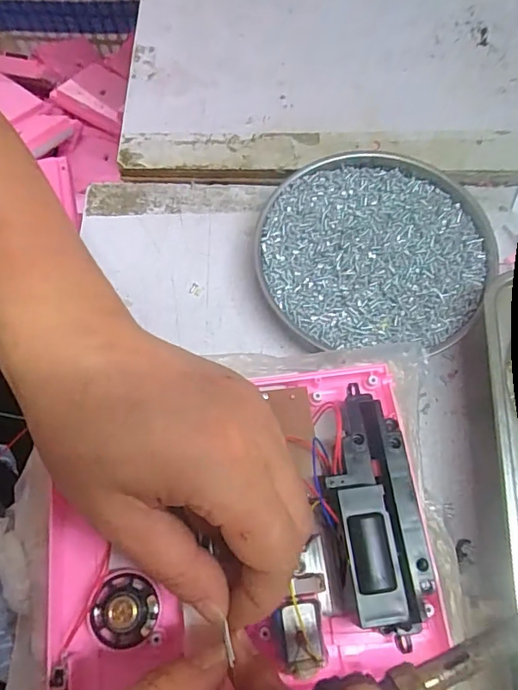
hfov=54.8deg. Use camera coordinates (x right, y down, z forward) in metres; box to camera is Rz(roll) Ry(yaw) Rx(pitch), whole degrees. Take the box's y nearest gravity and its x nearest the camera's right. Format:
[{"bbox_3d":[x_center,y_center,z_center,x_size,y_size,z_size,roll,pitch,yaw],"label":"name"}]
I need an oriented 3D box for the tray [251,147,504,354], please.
[{"bbox_3d":[0.067,-0.056,0.294,0.132,0.018,0.124,0,69,1],"label":"tray"}]

